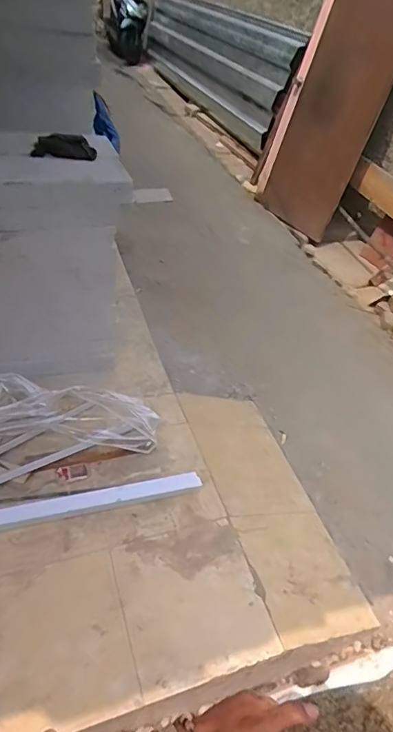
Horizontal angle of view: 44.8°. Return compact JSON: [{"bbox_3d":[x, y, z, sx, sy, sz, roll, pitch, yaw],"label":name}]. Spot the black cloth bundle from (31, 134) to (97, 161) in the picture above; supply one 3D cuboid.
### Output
[{"bbox_3d":[-0.435,-0.723,1.571,0.202,0.031,0.095,-5,85,-31],"label":"black cloth bundle"}]

